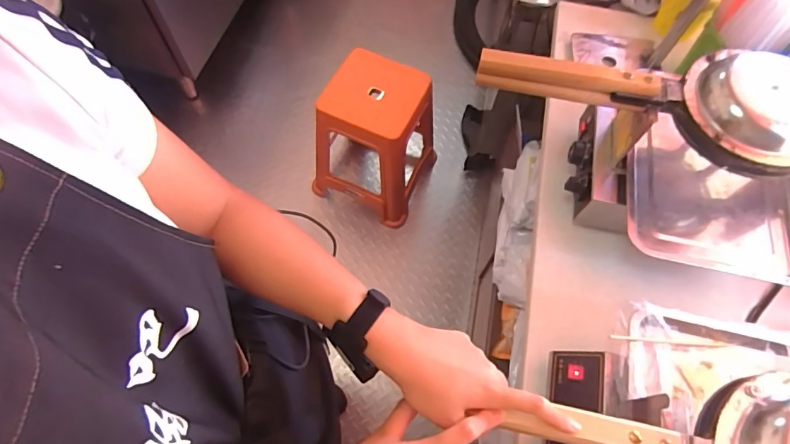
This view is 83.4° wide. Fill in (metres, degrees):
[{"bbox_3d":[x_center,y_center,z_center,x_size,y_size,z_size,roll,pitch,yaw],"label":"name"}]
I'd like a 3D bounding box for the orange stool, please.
[{"bbox_3d":[-0.055,-0.279,1.510,0.357,0.472,0.378,18,65,6],"label":"orange stool"}]

